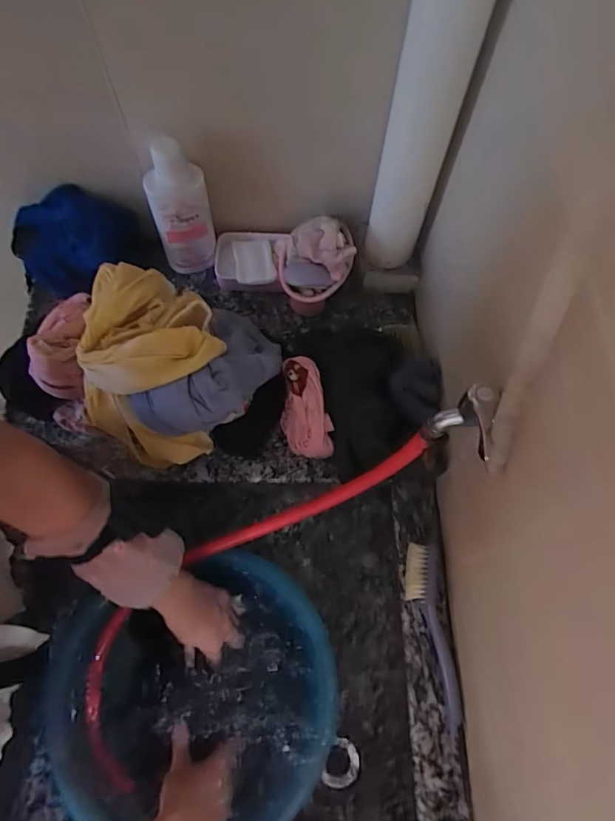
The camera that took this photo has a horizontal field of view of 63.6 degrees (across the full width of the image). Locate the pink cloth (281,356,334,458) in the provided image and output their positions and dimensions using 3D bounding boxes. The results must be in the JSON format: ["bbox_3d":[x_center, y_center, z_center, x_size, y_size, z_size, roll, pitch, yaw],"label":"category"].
[{"bbox_3d":[-0.004,0.000,0.650,0.060,0.040,0.137,-9,105,-5],"label":"pink cloth"}]

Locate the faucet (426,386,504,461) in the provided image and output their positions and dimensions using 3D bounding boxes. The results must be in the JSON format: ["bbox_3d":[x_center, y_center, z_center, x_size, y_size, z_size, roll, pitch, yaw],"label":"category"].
[{"bbox_3d":[0.147,0.016,0.443,0.039,0.077,0.058,-25,70,-10],"label":"faucet"}]

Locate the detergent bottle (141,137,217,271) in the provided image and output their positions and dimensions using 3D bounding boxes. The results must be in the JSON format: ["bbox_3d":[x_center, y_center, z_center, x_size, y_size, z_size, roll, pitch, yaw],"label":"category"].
[{"bbox_3d":[-0.176,-0.277,0.694,0.079,0.208,0.040,-14,69,-6],"label":"detergent bottle"}]

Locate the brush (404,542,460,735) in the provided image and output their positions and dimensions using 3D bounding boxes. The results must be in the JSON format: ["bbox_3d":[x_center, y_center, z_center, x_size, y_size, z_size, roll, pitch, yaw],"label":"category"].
[{"bbox_3d":[0.148,0.265,0.592,0.038,0.025,0.203,-7,68,-4],"label":"brush"}]

